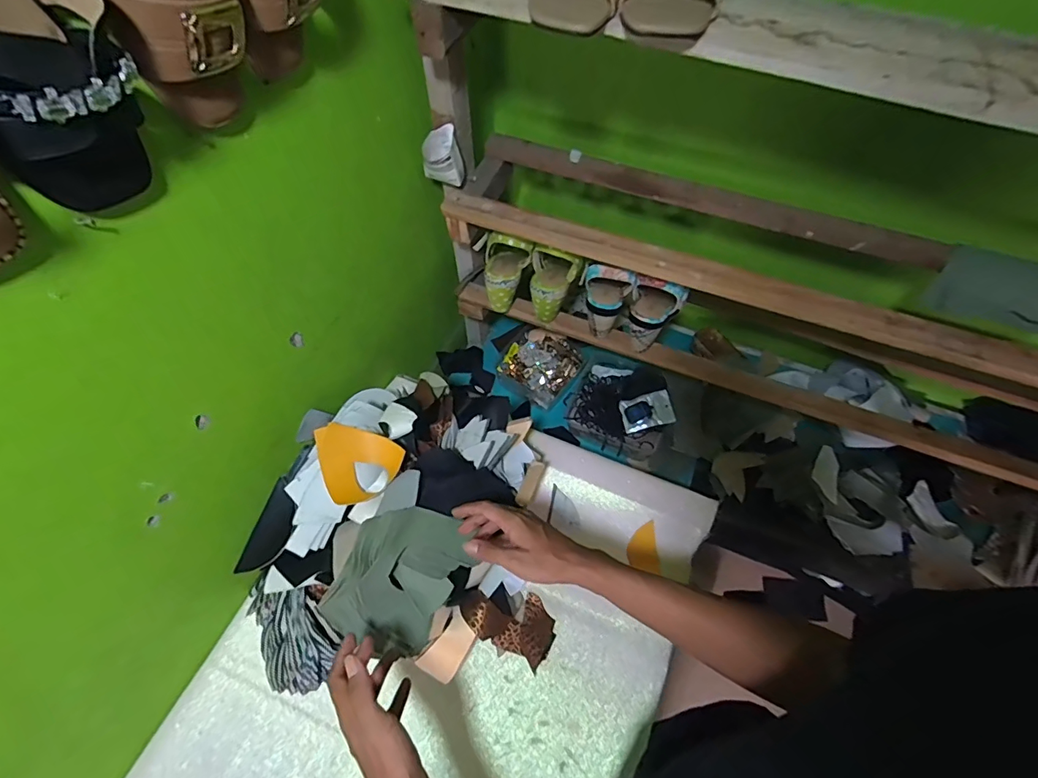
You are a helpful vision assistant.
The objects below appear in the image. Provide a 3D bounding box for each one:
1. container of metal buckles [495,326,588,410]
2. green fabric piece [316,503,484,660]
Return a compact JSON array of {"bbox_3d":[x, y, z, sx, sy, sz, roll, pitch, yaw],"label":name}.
[{"bbox_3d":[0.052,-0.055,1.050,0.158,0.068,0.162,31,62,18],"label":"container of metal buckles"},{"bbox_3d":[-0.148,0.234,0.601,0.127,0.067,0.167,27,61,16],"label":"green fabric piece"}]

